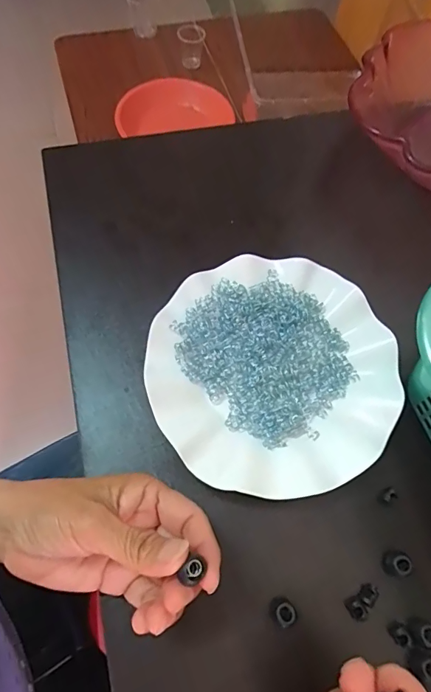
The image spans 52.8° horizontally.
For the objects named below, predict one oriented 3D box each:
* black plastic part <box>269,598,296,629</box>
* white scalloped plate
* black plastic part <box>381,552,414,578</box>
[{"bbox_3d":[0.042,0.167,0.272,0.013,0.015,0.014,1,65,-2],"label":"black plastic part"},{"bbox_3d":[0.043,0.019,0.331,0.178,0.028,0.179,6,65,0],"label":"white scalloped plate"},{"bbox_3d":[0.120,0.144,0.286,0.015,0.015,0.015,1,65,-2],"label":"black plastic part"}]

